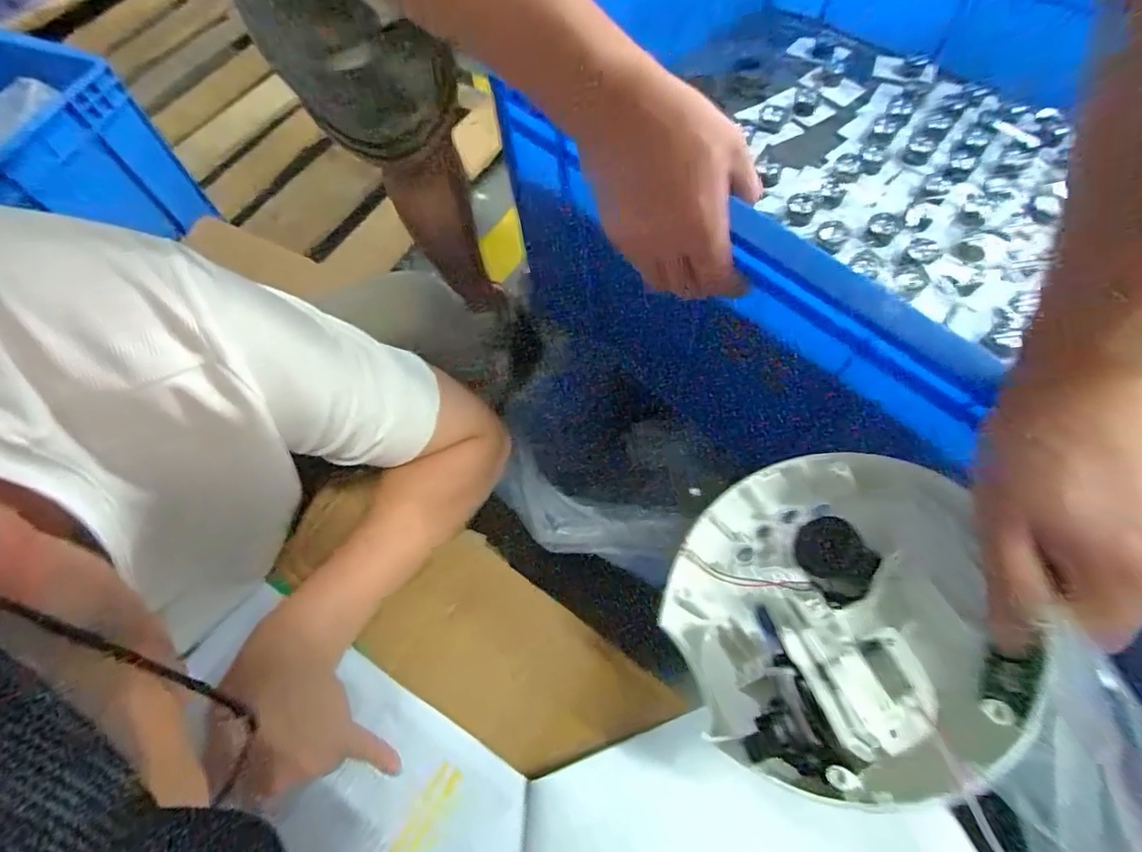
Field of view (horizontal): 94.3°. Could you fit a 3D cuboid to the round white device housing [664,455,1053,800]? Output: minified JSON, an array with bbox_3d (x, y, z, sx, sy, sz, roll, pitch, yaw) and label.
[{"bbox_3d":[0.127,0.091,0.272,0.167,0.065,0.166,-12,47,35],"label":"round white device housing"}]

